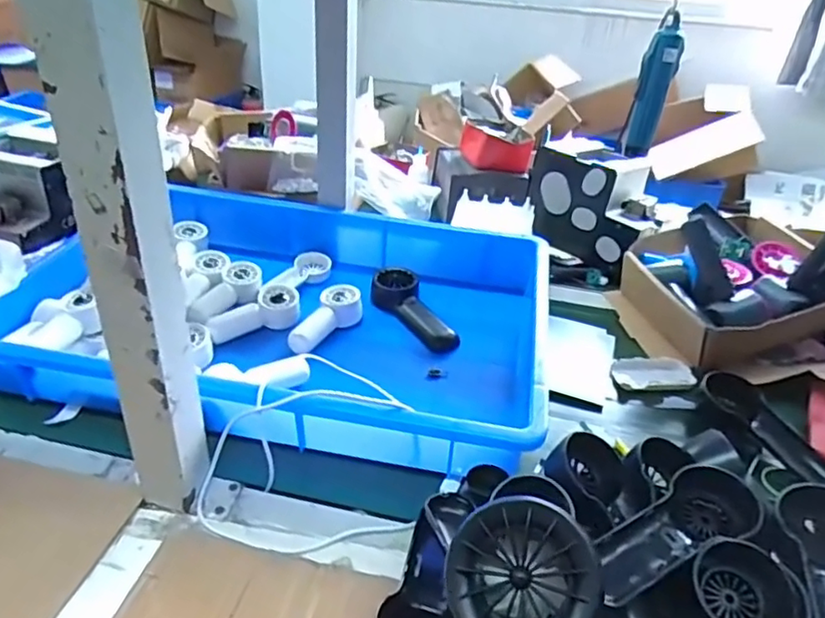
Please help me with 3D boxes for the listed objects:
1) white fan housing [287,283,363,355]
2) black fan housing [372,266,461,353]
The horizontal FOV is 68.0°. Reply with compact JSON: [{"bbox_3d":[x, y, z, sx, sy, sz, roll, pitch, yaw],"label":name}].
[{"bbox_3d":[-0.096,0.013,0.709,0.049,0.032,0.116,15,34,15],"label":"white fan housing"},{"bbox_3d":[0.007,-0.003,0.743,0.058,0.040,0.144,-22,41,-36],"label":"black fan housing"}]

